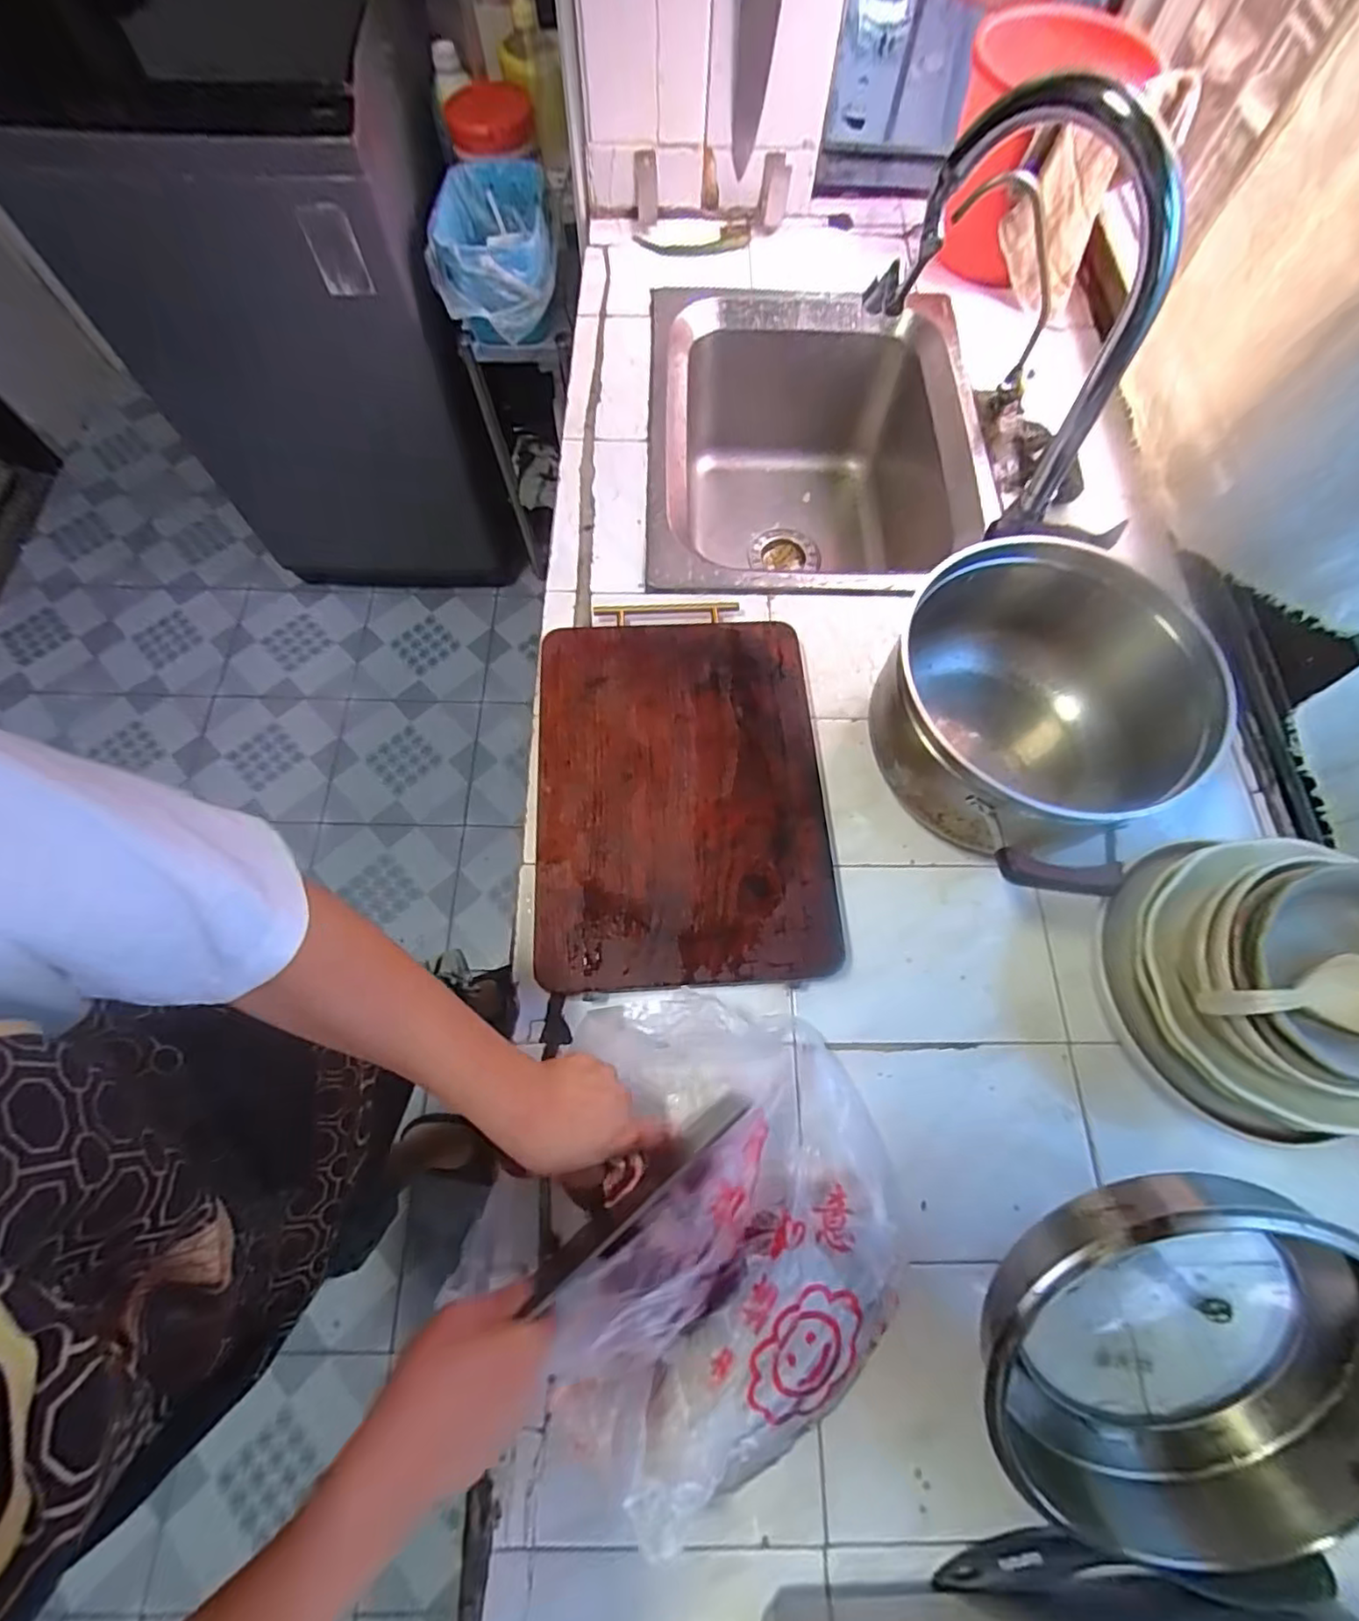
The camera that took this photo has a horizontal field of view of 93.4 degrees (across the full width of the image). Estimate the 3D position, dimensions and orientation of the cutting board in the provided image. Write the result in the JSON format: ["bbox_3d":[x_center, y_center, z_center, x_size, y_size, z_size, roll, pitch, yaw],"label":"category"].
[{"bbox_3d":[0.001,-0.018,0.578,0.246,0.026,0.341,-2,69,-3],"label":"cutting board"}]

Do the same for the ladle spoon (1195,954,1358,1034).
[{"bbox_3d":[0.378,0.115,0.390,0.145,0.026,0.045,3,67,-21],"label":"ladle spoon"}]

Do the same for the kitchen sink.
[{"bbox_3d":[0.159,-0.409,0.867,0.391,0.267,0.476,1,69,-2],"label":"kitchen sink"}]

